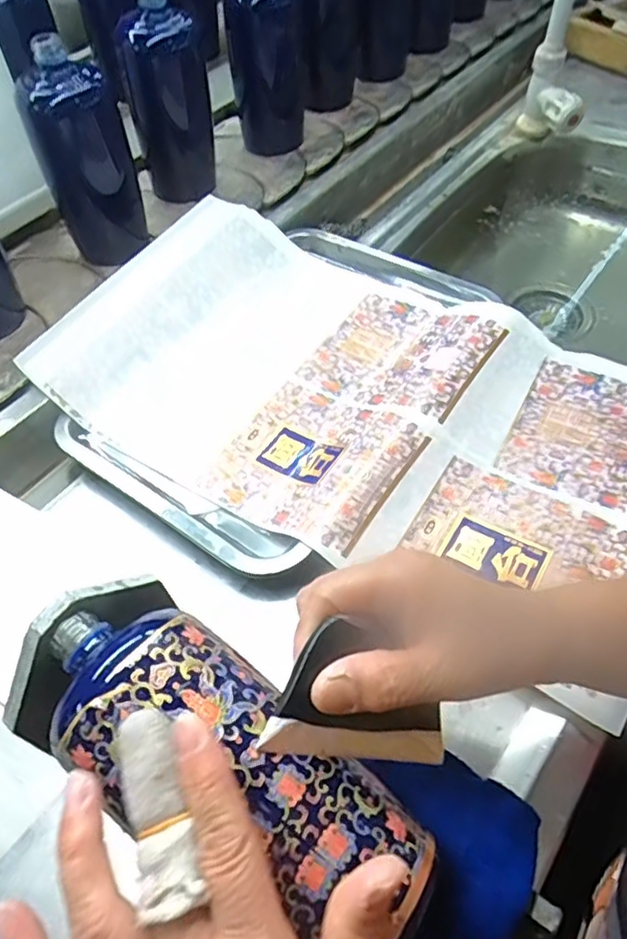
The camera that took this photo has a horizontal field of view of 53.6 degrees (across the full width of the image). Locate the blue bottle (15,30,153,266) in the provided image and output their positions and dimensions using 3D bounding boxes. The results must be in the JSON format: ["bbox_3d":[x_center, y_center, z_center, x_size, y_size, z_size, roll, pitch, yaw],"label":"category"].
[{"bbox_3d":[-0.215,-0.287,0.588,0.059,0.177,0.066,23,58,18],"label":"blue bottle"}]

